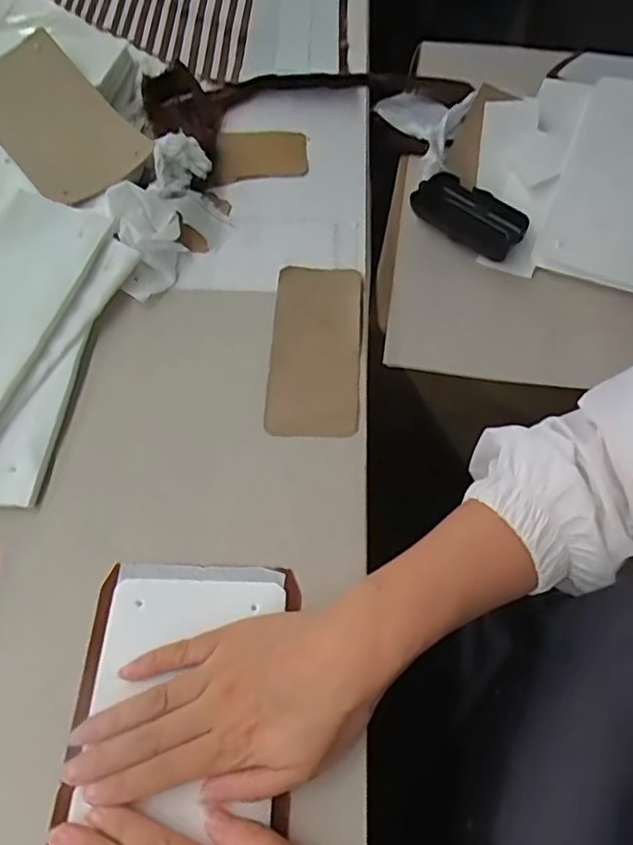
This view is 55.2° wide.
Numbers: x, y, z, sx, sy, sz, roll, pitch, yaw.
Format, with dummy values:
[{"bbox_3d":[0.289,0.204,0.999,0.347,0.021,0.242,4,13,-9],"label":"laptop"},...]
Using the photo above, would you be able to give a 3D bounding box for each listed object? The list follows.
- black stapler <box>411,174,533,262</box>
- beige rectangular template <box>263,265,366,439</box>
[{"bbox_3d":[0.143,-0.197,0.571,0.107,0.025,0.053,30,64,16],"label":"black stapler"},{"bbox_3d":[-0.001,-0.063,0.486,0.071,0.007,0.161,1,61,5],"label":"beige rectangular template"}]

